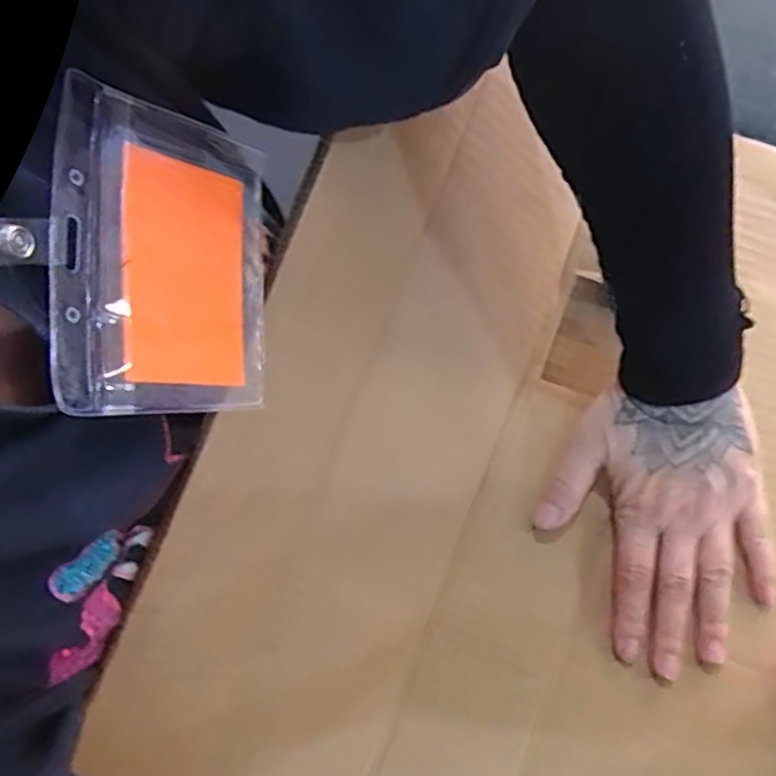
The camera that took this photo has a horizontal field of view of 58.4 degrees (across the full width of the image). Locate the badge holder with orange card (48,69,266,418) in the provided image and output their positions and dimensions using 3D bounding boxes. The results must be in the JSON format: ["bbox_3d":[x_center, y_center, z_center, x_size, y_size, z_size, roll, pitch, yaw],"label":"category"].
[{"bbox_3d":[-0.073,-0.042,0.237,0.007,0.084,0.099,1,89,35],"label":"badge holder with orange card"}]

